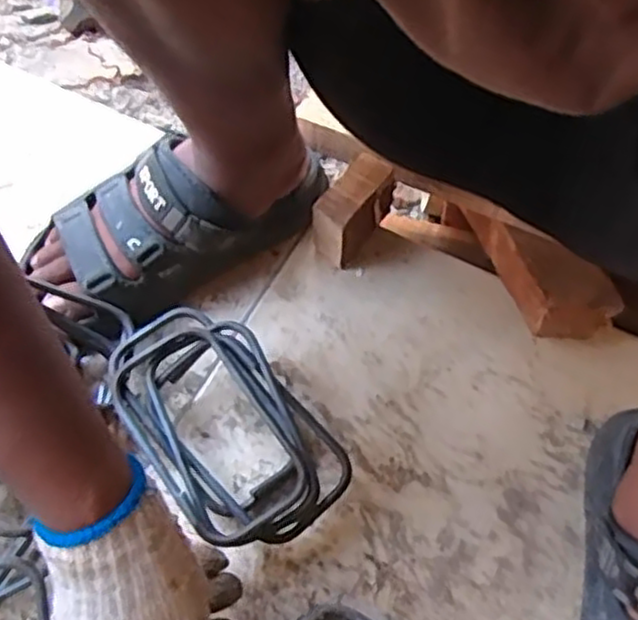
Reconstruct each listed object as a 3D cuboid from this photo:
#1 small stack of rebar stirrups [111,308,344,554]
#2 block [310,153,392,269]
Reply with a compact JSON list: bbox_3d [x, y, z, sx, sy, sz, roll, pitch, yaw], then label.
[{"bbox_3d":[-0.066,0.078,0.490,0.103,0.048,0.173,-35,66,-20],"label":"small stack of rebar stirrups"},{"bbox_3d":[0.026,-0.080,0.582,0.035,0.057,0.078,28,62,14],"label":"block"}]

